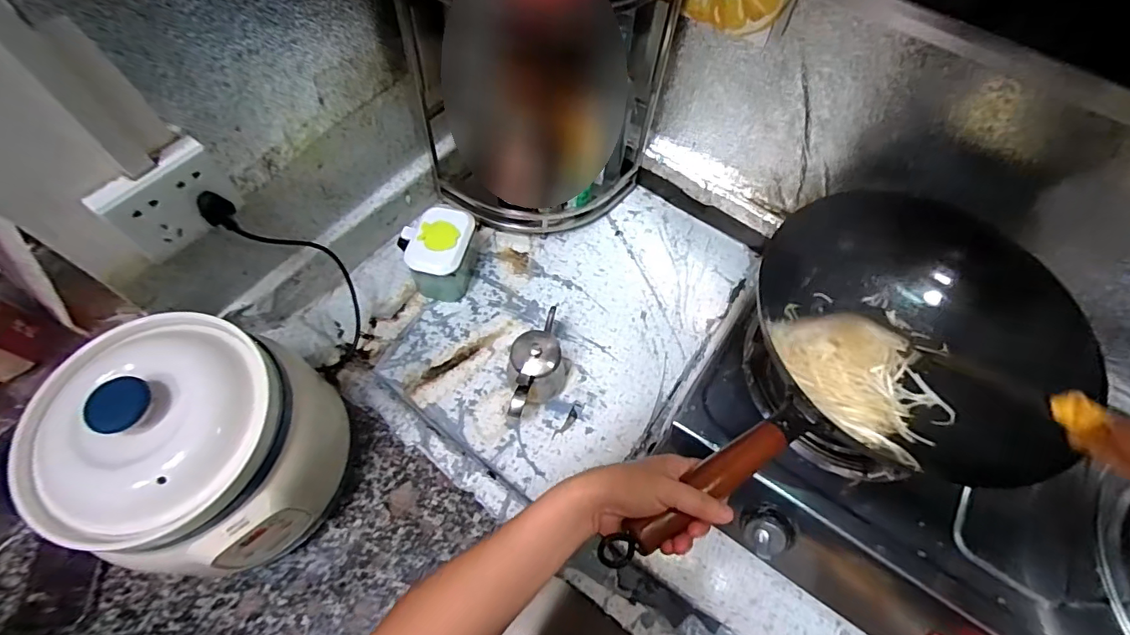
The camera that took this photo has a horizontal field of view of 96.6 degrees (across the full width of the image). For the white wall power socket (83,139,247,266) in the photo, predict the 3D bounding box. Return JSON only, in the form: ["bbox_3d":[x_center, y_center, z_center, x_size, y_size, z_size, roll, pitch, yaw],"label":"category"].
[{"bbox_3d":[-0.385,-0.114,0.499,0.022,0.095,0.106,35,66,15],"label":"white wall power socket"}]

